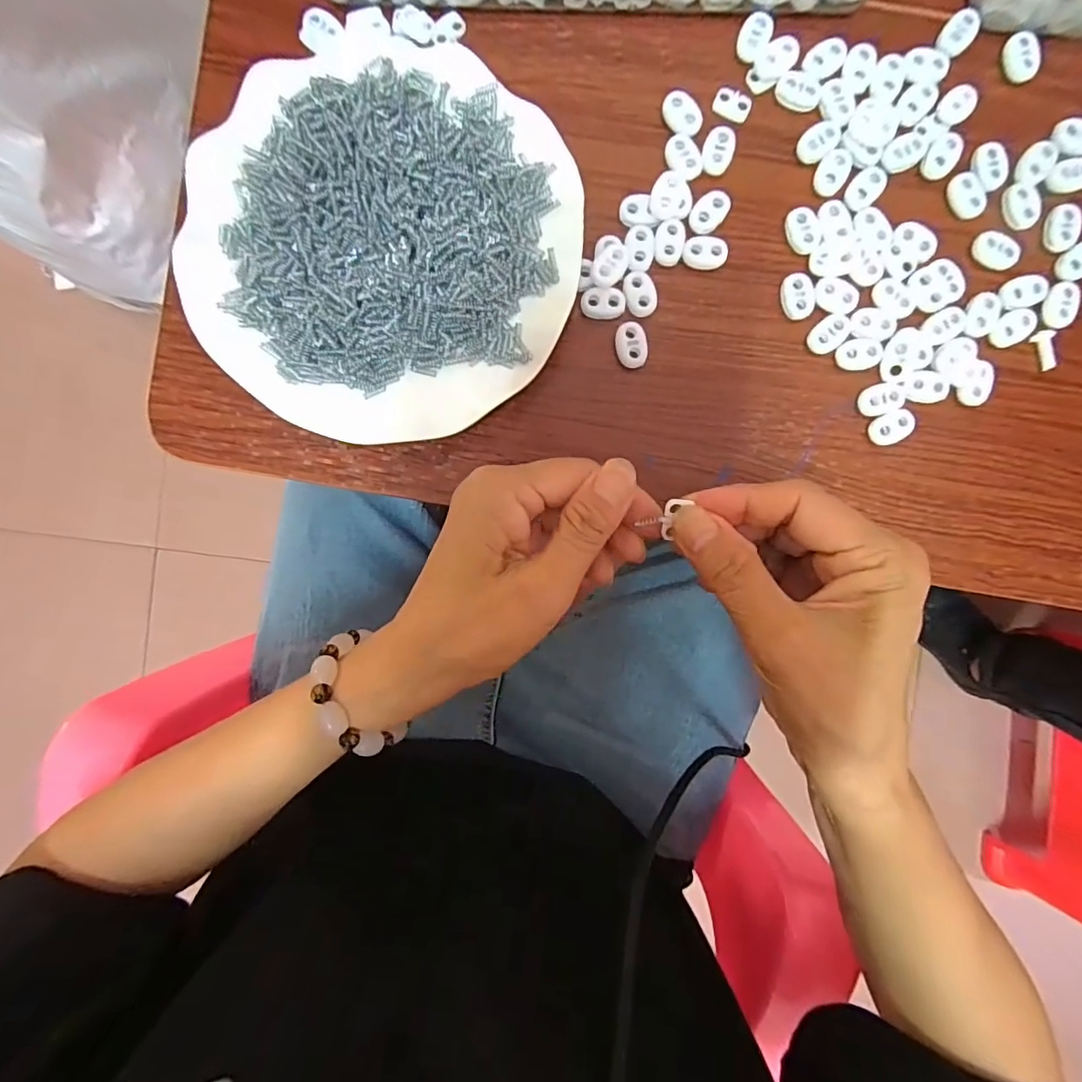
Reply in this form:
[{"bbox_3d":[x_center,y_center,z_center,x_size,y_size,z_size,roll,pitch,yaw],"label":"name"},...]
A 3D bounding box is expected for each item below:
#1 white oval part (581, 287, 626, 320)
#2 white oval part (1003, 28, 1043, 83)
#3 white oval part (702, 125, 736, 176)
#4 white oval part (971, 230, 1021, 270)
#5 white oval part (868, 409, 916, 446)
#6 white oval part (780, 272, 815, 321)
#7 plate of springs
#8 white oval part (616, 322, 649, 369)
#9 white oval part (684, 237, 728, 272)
[{"bbox_3d":[0.032,-0.122,0.264,0.022,0.005,0.014,0,93,1],"label":"white oval part"},{"bbox_3d":[0.245,-0.246,0.261,0.014,0.004,0.023,-7,93,1],"label":"white oval part"},{"bbox_3d":[0.090,-0.198,0.262,0.015,0.005,0.022,22,93,0],"label":"white oval part"},{"bbox_3d":[0.232,-0.148,0.262,0.022,0.004,0.016,42,92,-1],"label":"white oval part"},{"bbox_3d":[0.181,-0.059,0.266,0.022,0.007,0.015,-29,92,2],"label":"white oval part"},{"bbox_3d":[0.132,-0.125,0.265,0.015,0.005,0.022,-12,93,1],"label":"white oval part"},{"bbox_3d":[-0.075,-0.143,0.253,0.178,0.025,0.181,0,93,1],"label":"plate of springs"},{"bbox_3d":[0.047,-0.101,0.265,0.016,0.005,0.023,-7,93,1],"label":"white oval part"},{"bbox_3d":[0.084,-0.147,0.264,0.022,0.005,0.015,1,93,1],"label":"white oval part"}]

